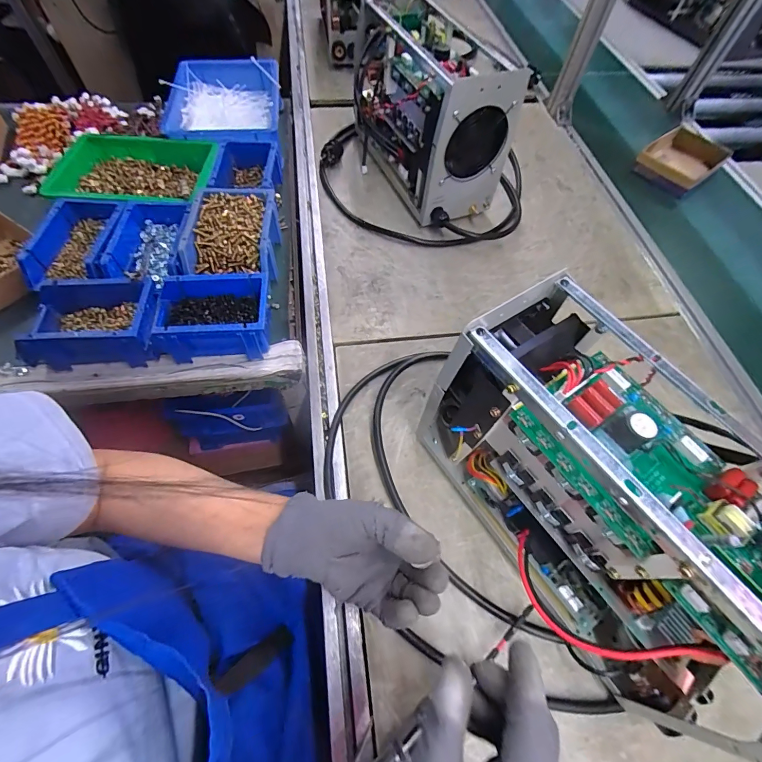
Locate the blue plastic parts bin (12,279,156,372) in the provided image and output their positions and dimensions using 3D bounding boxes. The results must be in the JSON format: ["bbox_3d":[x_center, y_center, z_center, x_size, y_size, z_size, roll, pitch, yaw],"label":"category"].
[{"bbox_3d":[-0.381,-0.076,0.500,0.157,0.069,0.097,-4,61,-6],"label":"blue plastic parts bin"}]

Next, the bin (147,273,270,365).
[{"bbox_3d":[-0.231,-0.087,0.516,0.151,0.070,0.097,-4,61,-6],"label":"bin"}]

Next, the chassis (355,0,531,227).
[{"bbox_3d":[0.079,-0.500,0.702,0.158,0.232,0.350,-20,64,-14],"label":"chassis"}]

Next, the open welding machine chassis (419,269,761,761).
[{"bbox_3d":[0.204,0.115,0.367,0.152,0.237,0.348,-28,66,-18],"label":"open welding machine chassis"}]

